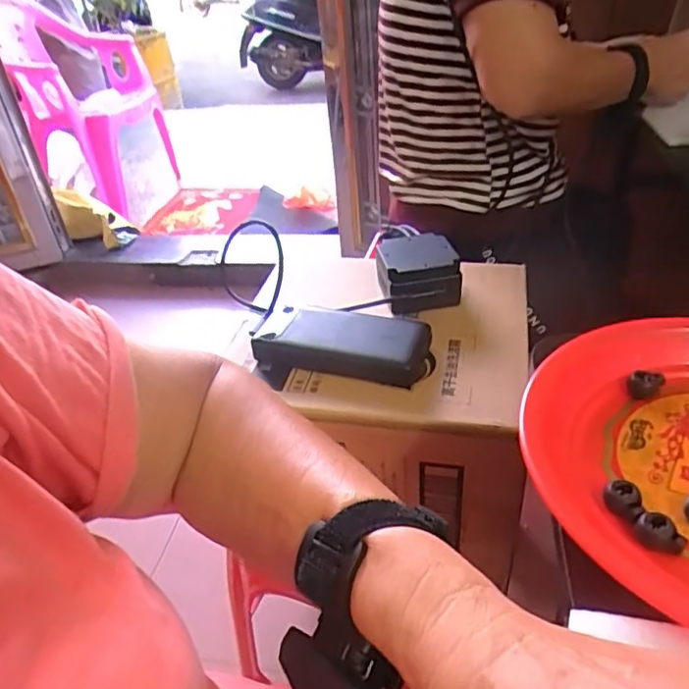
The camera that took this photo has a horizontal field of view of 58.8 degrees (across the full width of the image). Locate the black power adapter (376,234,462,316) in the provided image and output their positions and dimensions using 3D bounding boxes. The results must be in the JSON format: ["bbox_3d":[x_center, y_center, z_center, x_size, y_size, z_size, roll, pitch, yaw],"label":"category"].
[{"bbox_3d":[0.074,-0.077,0.619,0.079,0.049,0.096,-5,36,2],"label":"black power adapter"}]

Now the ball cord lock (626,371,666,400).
[{"bbox_3d":[0.187,0.025,0.380,0.020,0.014,0.017,14,41,25],"label":"ball cord lock"}]

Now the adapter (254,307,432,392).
[{"bbox_3d":[-0.002,-0.001,0.570,0.159,0.034,0.071,5,38,15],"label":"adapter"}]

